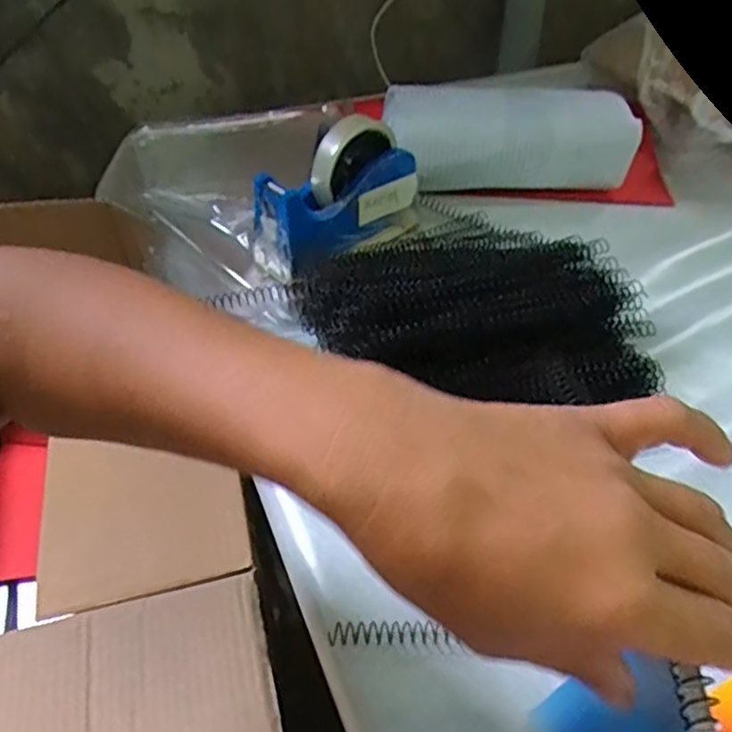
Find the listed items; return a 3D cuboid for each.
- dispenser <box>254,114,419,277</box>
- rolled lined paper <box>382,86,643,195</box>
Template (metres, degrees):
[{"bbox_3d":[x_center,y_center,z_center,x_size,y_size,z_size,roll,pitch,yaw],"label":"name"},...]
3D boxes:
[{"bbox_3d":[-0.022,-0.156,0.578,0.149,0.102,0.052,-28,47,-27],"label":"dispenser"},{"bbox_3d":[0.150,-0.239,0.674,0.250,0.083,0.082,-5,41,-5],"label":"rolled lined paper"}]

